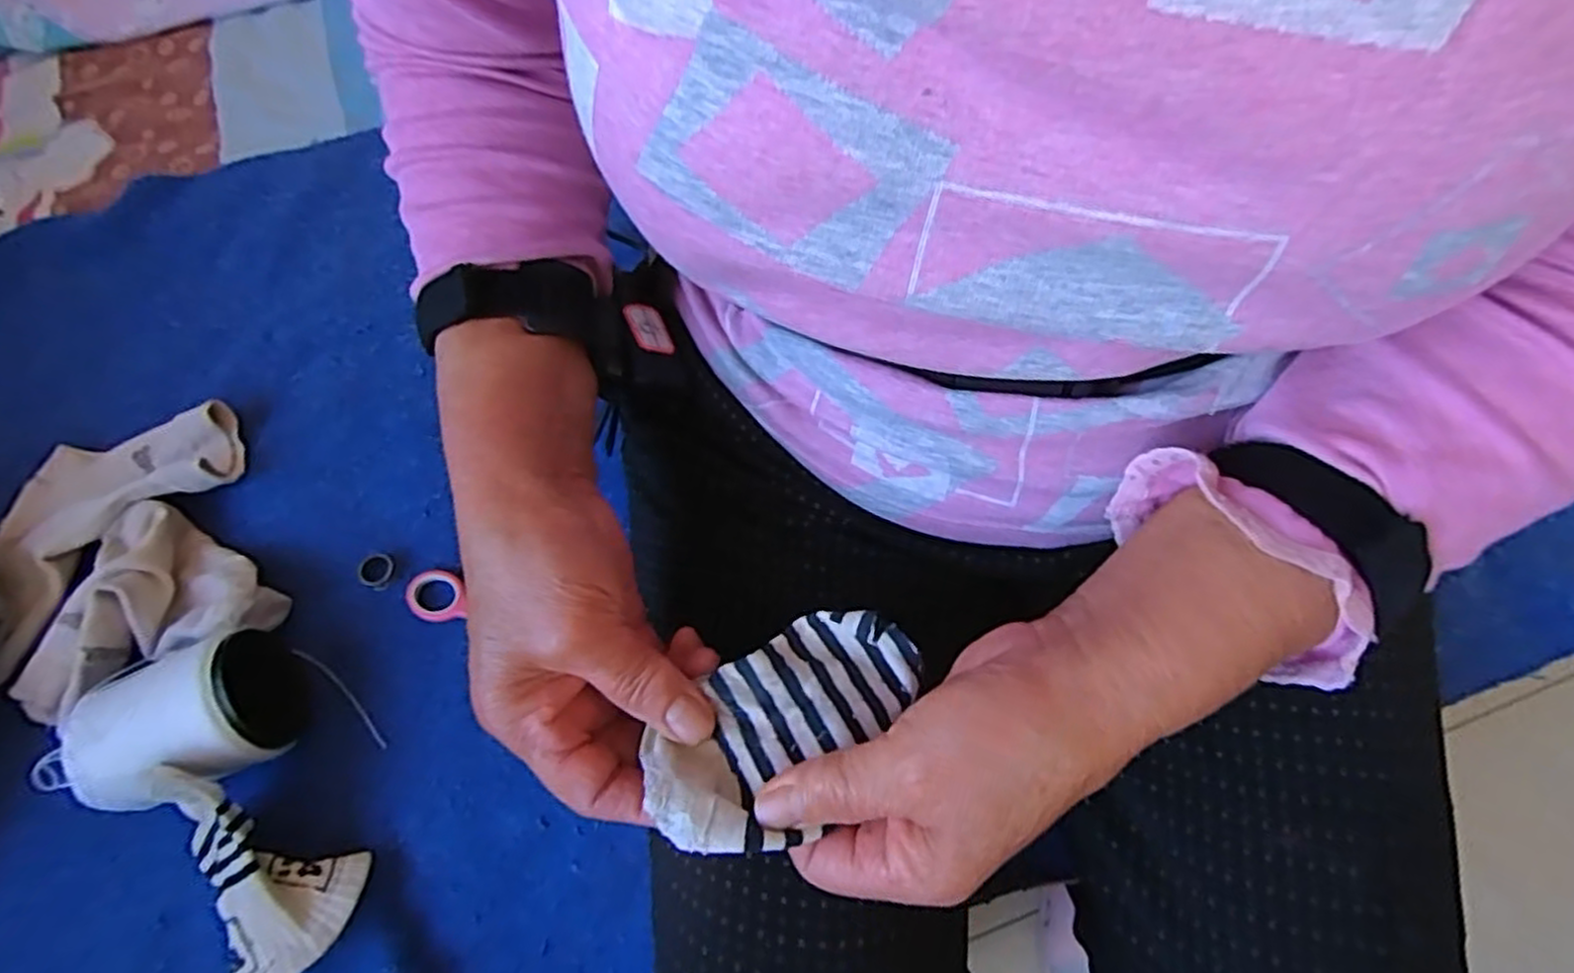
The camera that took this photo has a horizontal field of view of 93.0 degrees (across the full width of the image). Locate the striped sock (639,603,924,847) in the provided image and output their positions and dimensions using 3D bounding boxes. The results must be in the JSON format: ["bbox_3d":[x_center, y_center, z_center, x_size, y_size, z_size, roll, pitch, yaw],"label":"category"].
[{"bbox_3d":[0.000,0.083,0.264,0.103,0.020,0.056,-36,70,-21],"label":"striped sock"}]

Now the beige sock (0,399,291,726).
[{"bbox_3d":[-0.400,0.044,0.447,0.160,0.055,0.189,-18,67,-5],"label":"beige sock"}]

